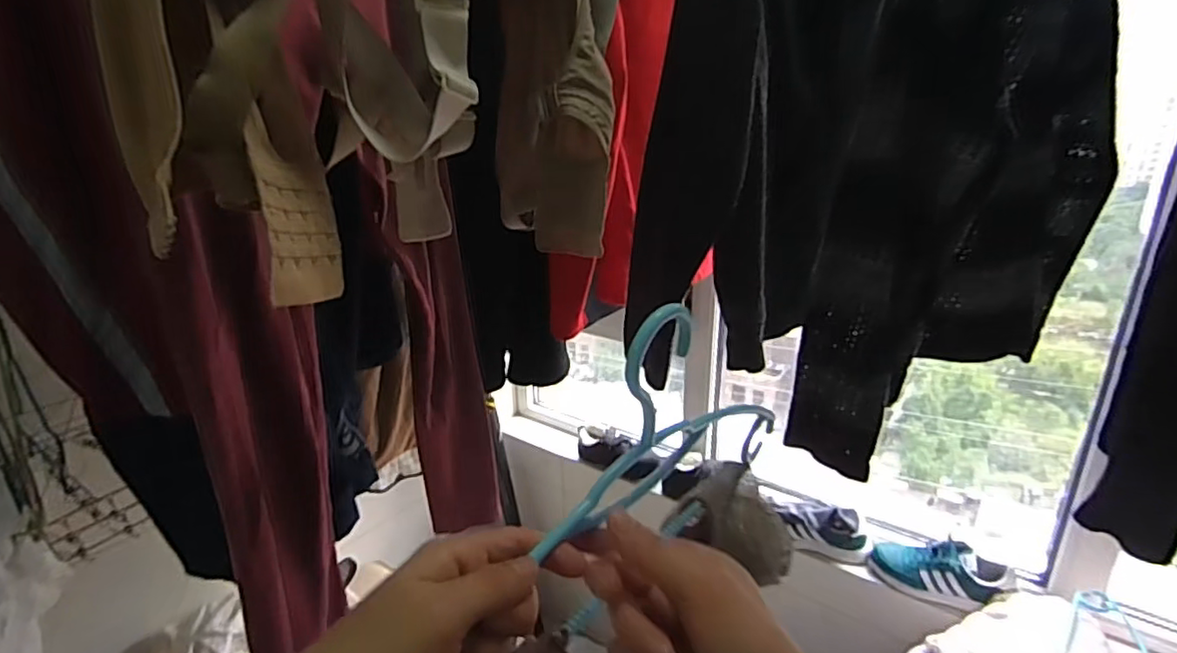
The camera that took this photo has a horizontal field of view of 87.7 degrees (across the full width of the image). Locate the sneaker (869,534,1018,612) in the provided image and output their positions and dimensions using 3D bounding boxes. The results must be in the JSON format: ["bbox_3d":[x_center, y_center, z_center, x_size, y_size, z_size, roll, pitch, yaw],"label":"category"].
[{"bbox_3d":[0.714,0.497,1.254,0.250,0.101,0.103,-3,16,31],"label":"sneaker"}]

